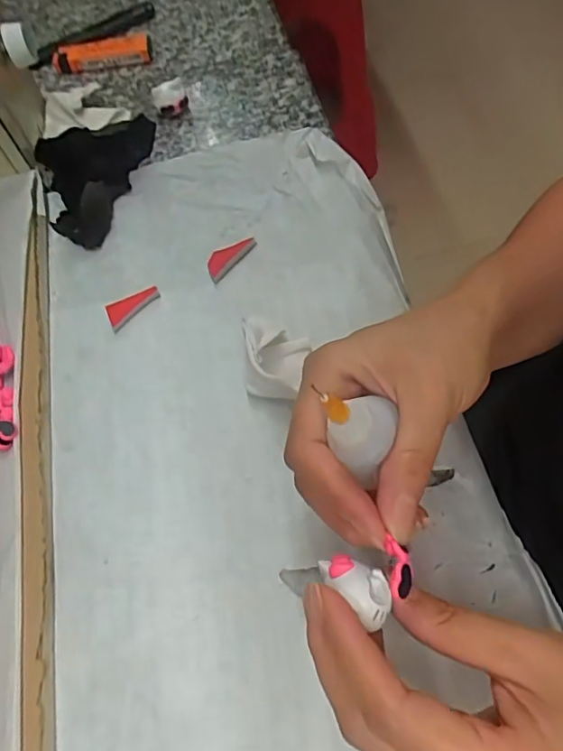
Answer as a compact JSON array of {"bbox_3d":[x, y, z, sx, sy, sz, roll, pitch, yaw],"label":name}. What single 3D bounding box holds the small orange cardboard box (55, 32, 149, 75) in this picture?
[{"bbox_3d":[-0.146,-0.260,0.441,0.078,0.015,0.023,-6,62,1],"label":"small orange cardboard box"}]

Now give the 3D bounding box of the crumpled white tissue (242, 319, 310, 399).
[{"bbox_3d":[-0.003,-0.011,0.293,0.034,0.023,0.053,-6,62,1],"label":"crumpled white tissue"}]

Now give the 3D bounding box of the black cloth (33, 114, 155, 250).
[{"bbox_3d":[-0.127,-0.132,0.356,0.052,0.042,0.085,24,67,16],"label":"black cloth"}]

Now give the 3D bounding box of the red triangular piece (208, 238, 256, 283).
[{"bbox_3d":[-0.032,-0.074,0.339,0.017,0.007,0.038,35,70,20],"label":"red triangular piece"}]

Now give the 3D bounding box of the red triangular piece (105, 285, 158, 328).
[{"bbox_3d":[-0.089,-0.042,0.328,0.034,0.005,0.016,-30,64,-12],"label":"red triangular piece"}]

